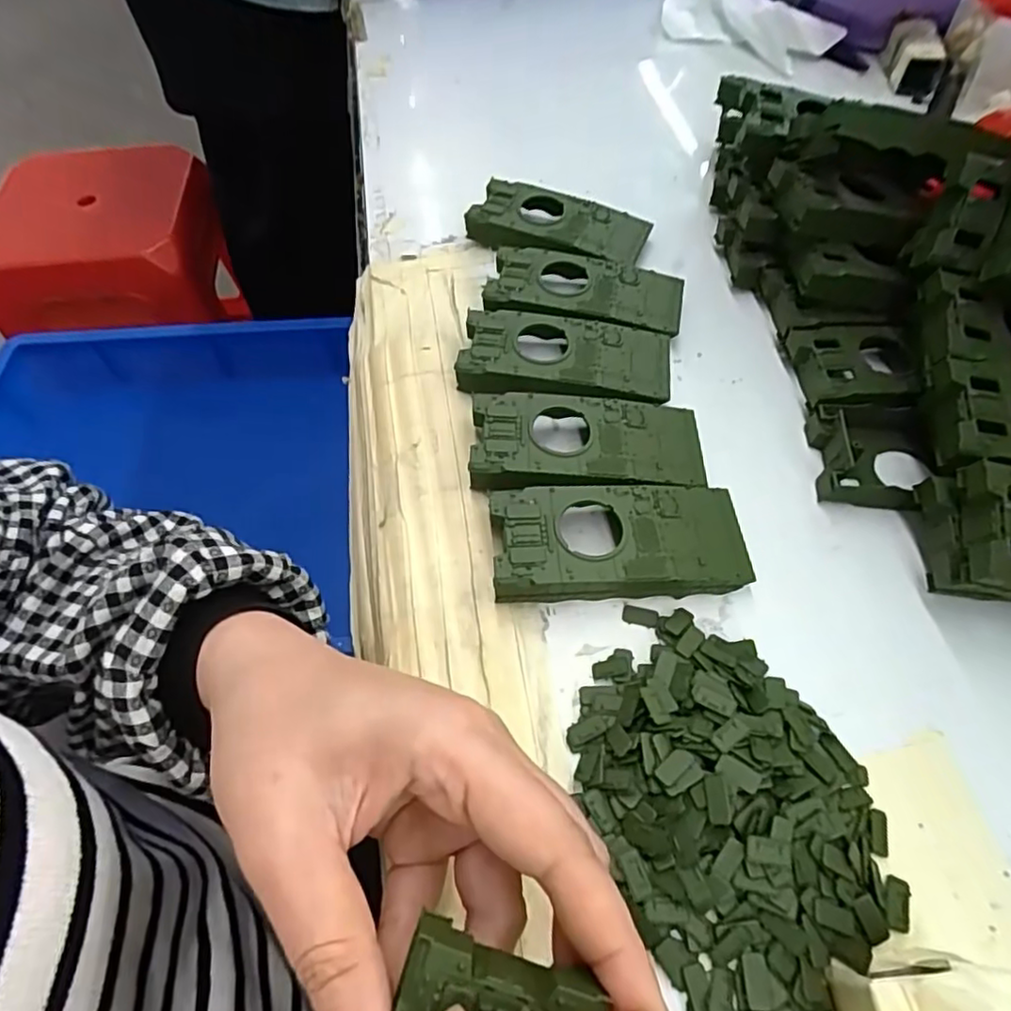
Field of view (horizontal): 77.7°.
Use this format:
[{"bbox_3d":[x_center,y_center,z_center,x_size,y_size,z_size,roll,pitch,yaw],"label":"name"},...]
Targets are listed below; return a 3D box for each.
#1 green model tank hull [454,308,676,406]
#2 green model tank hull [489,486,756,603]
[{"bbox_3d":[0.030,-0.071,0.316,0.103,0.018,0.055,5,57,4],"label":"green model tank hull"},{"bbox_3d":[0.047,0.015,0.261,0.102,0.022,0.045,-4,57,-1],"label":"green model tank hull"}]

